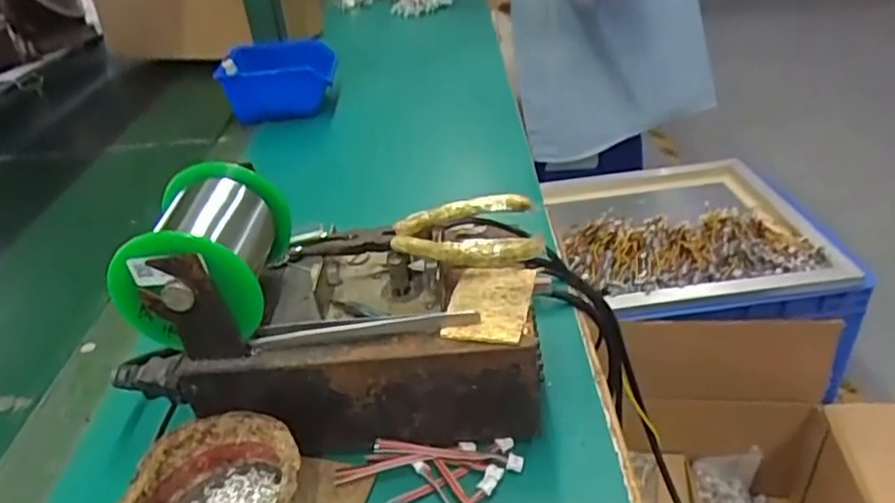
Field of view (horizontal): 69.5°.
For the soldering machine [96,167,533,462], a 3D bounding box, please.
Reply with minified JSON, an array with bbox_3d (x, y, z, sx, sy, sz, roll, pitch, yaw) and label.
[{"bbox_3d":[-0.062,0.032,0.347,0.218,0.131,0.093,-3,34,5],"label":"soldering machine"}]

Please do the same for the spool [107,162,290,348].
[{"bbox_3d":[-0.122,0.003,0.335,0.068,0.072,0.078,-5,34,3],"label":"spool"}]

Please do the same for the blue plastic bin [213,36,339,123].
[{"bbox_3d":[-0.204,-0.220,0.810,0.119,0.067,0.147,-9,34,-3],"label":"blue plastic bin"}]

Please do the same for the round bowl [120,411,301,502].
[{"bbox_3d":[-0.109,0.120,0.304,0.081,0.040,0.080,-5,34,3],"label":"round bowl"}]

